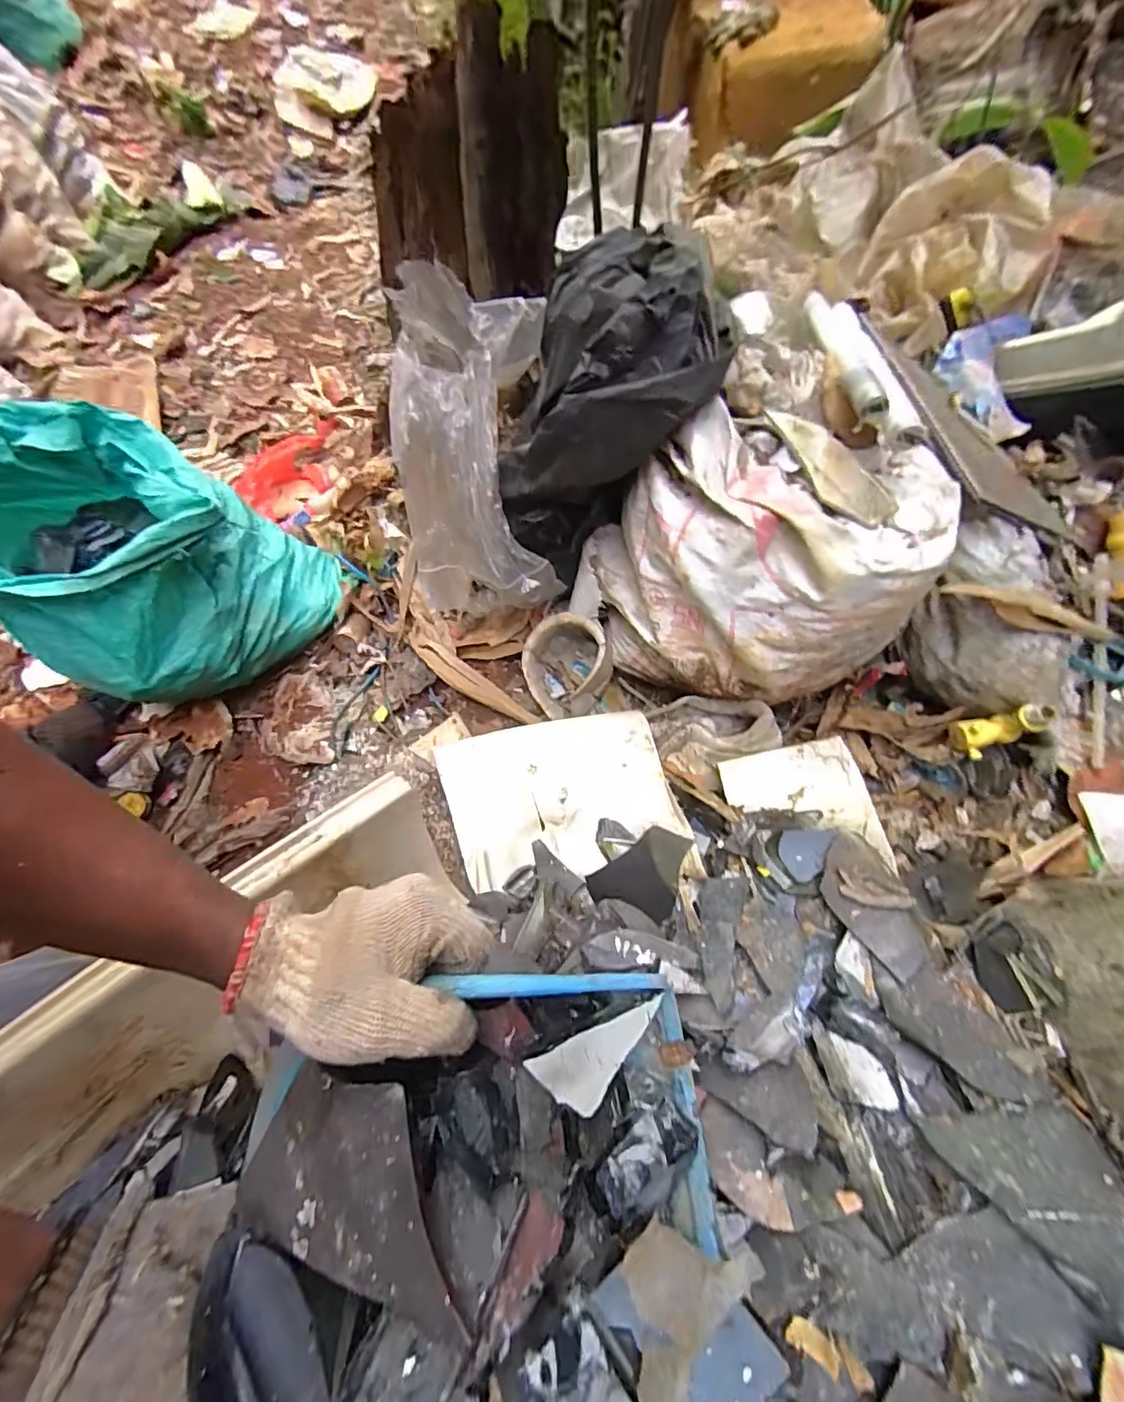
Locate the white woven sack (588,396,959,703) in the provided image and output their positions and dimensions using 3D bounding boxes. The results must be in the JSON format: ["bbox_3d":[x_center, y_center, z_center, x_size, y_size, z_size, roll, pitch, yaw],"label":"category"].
[{"bbox_3d":[0.209,-0.123,0.598,0.308,0.267,0.212,-8,70,-2],"label":"white woven sack"}]

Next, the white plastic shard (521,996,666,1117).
[{"bbox_3d":[0.020,0.171,0.257,0.066,0.004,0.034,-17,91,-18],"label":"white plastic shard"}]

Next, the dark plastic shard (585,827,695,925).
[{"bbox_3d":[0.078,0.175,0.568,0.091,0.007,0.105,18,111,19],"label":"dark plastic shard"}]

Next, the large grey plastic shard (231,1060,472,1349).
[{"bbox_3d":[-0.099,0.228,0.263,0.131,0.016,0.080,1,75,26],"label":"large grey plastic shard"}]

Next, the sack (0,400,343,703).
[{"bbox_3d":[-0.590,-0.200,0.748,0.379,0.307,0.333,25,73,10],"label":"sack"}]

